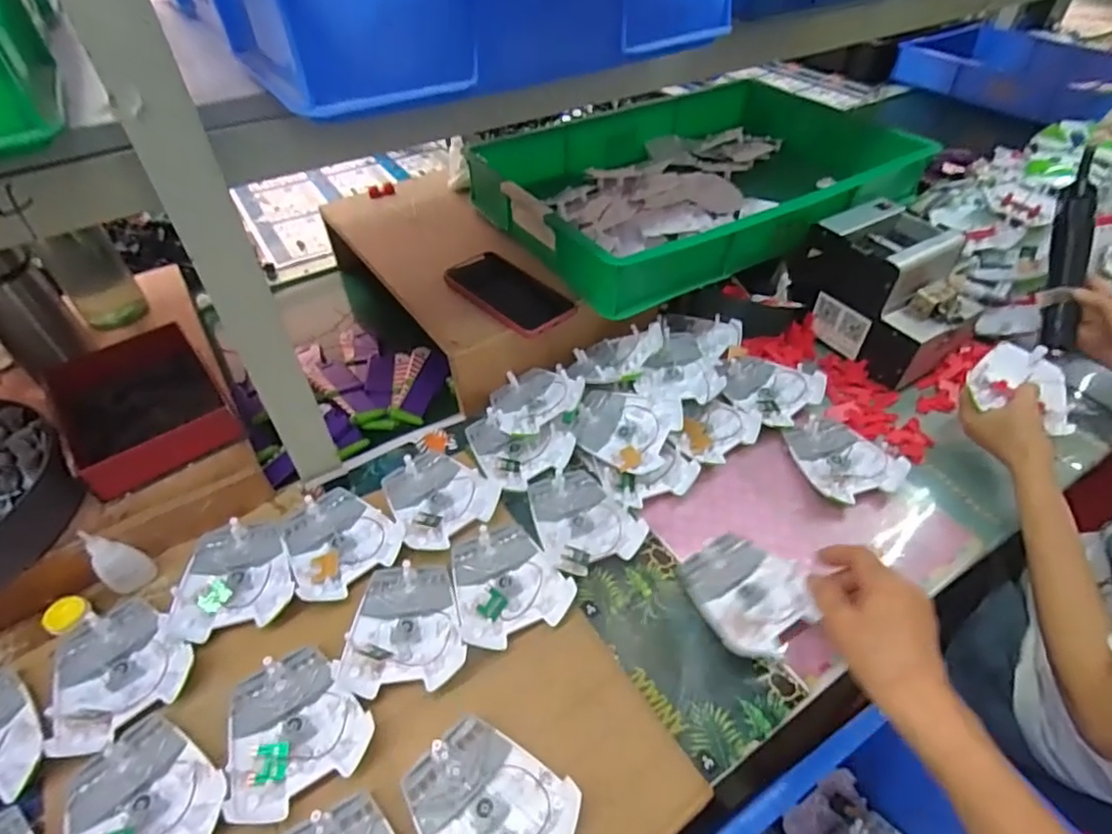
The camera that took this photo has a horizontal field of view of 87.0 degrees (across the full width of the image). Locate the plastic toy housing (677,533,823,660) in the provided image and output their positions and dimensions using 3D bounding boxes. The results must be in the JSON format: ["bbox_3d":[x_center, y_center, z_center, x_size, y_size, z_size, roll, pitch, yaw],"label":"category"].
[{"bbox_3d":[0.170,0.154,0.514,0.094,0.028,0.108,-10,50,-11],"label":"plastic toy housing"}]

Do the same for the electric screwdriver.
[{"bbox_3d":[0.604,-0.191,0.690,0.033,0.038,0.237,9,89,5],"label":"electric screwdriver"}]

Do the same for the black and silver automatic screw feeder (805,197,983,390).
[{"bbox_3d":[0.409,-0.159,0.729,0.128,0.131,0.188,-24,54,-22],"label":"black and silver automatic screw feeder"}]

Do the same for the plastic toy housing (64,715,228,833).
[{"bbox_3d":[-0.293,0.270,0.404,0.104,0.014,0.098,33,55,23],"label":"plastic toy housing"}]

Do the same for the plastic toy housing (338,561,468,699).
[{"bbox_3d":[-0.124,0.175,0.497,0.094,0.014,0.109,1,49,-2],"label":"plastic toy housing"}]

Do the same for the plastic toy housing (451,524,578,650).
[{"bbox_3d":[-0.041,0.144,0.525,0.098,0.018,0.108,-9,50,-11],"label":"plastic toy housing"}]

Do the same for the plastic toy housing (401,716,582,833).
[{"bbox_3d":[-0.048,0.268,0.405,0.106,0.022,0.090,34,56,24],"label":"plastic toy housing"}]

